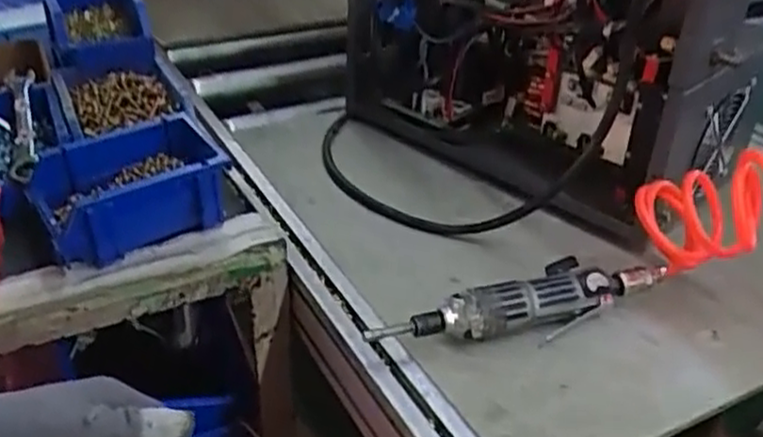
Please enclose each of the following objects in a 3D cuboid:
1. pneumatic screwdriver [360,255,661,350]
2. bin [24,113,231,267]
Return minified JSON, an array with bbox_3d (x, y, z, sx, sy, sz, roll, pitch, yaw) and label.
[{"bbox_3d":[0.123,0.072,0.626,0.270,0.039,0.050,-10,35,-19],"label":"pneumatic screwdriver"},{"bbox_3d":[-0.239,-0.029,0.687,0.148,0.082,0.132,-18,38,-28],"label":"bin"}]

